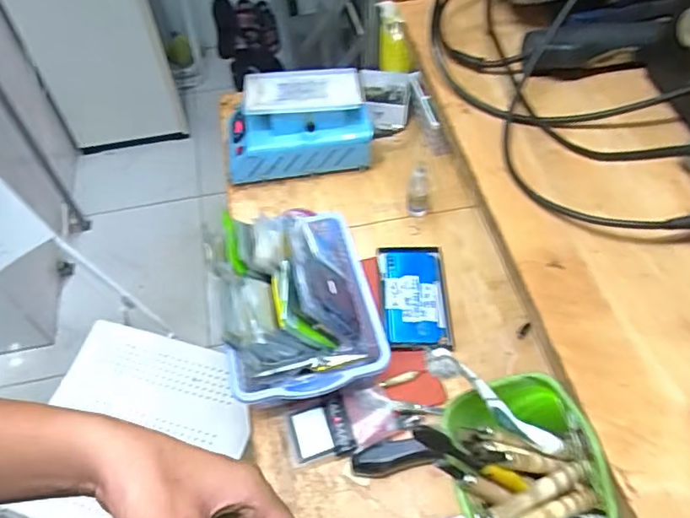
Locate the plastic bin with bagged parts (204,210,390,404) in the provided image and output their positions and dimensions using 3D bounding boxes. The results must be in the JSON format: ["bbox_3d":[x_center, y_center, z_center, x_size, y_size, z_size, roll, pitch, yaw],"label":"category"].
[{"bbox_3d":[-0.066,0.059,0.771,0.205,0.108,0.275,-9,54,-4],"label":"plastic bin with bagged parts"}]

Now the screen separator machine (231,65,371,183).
[{"bbox_3d":[-0.085,-0.235,0.984,0.242,0.143,0.123,-8,54,-4],"label":"screen separator machine"}]

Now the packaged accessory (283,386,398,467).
[{"bbox_3d":[-0.006,0.212,0.723,0.139,0.016,0.078,-20,57,-2],"label":"packaged accessory"}]

